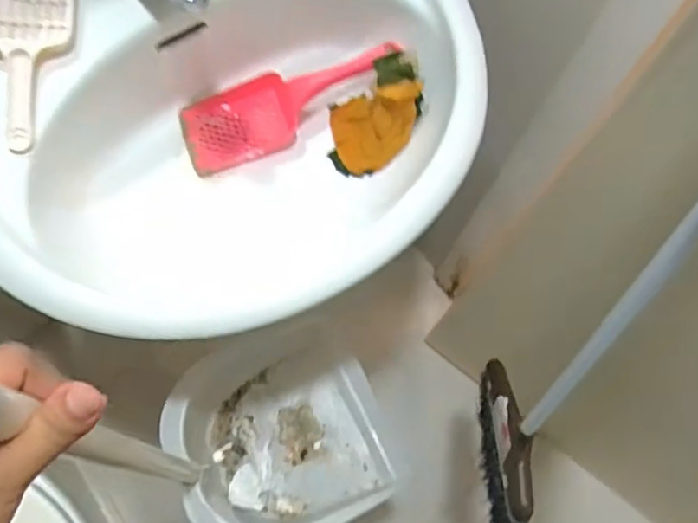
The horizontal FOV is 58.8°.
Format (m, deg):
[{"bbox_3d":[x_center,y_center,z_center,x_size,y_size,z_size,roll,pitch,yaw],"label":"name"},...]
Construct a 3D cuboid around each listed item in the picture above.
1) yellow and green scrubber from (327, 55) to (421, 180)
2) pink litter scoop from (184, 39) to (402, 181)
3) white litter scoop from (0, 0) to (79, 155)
[{"bbox_3d":[0.025,-0.159,0.676,0.131,0.057,0.111,-20,71,31],"label":"yellow and green scrubber"},{"bbox_3d":[-0.066,-0.186,0.709,0.254,0.058,0.104,-22,56,15],"label":"pink litter scoop"},{"bbox_3d":[-0.301,-0.204,0.569,0.085,0.041,0.200,-4,76,0],"label":"white litter scoop"}]

